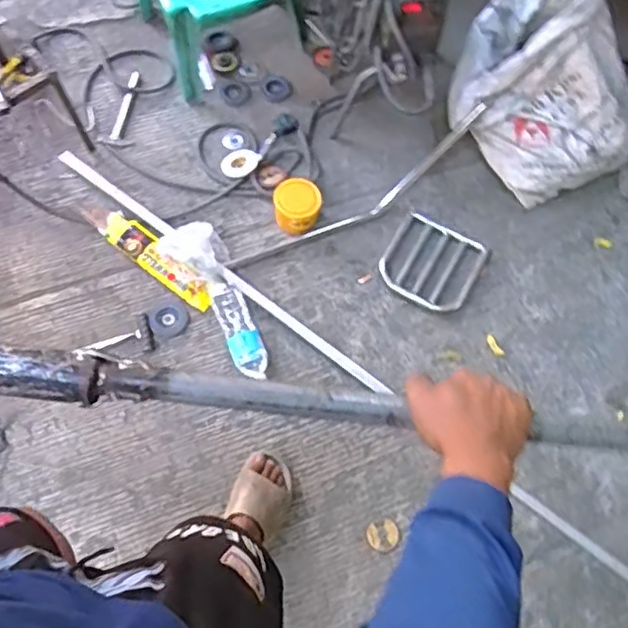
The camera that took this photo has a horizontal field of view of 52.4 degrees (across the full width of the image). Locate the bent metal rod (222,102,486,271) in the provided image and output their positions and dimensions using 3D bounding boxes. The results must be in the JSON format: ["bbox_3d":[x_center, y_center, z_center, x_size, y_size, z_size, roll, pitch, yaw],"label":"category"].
[{"bbox_3d":[0.130,-0.307,1.671,0.841,0.109,0.095,-30,72,-14],"label":"bent metal rod"}]

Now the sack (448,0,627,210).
[{"bbox_3d":[0.605,-0.605,1.666,0.366,0.396,0.519,-37,74,-16],"label":"sack"}]

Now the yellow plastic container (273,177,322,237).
[{"bbox_3d":[-0.043,-0.283,1.660,0.120,0.097,0.129,-4,68,-5],"label":"yellow plastic container"}]

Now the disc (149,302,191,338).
[{"bbox_3d":[-0.353,0.015,1.567,0.093,0.009,0.086,1,68,-3],"label":"disc"}]

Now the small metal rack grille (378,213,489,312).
[{"bbox_3d":[0.309,-0.130,1.668,0.238,0.013,0.233,31,69,9],"label":"small metal rack grille"}]

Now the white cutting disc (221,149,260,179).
[{"bbox_3d":[-0.203,-0.412,1.740,0.102,0.028,0.084,-30,72,-14],"label":"white cutting disc"}]

